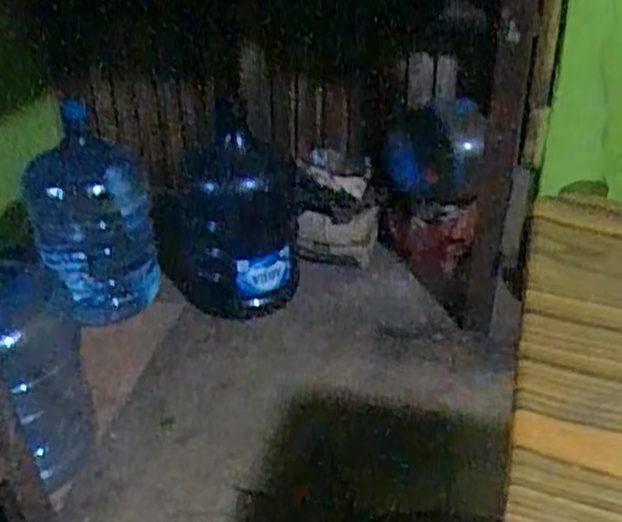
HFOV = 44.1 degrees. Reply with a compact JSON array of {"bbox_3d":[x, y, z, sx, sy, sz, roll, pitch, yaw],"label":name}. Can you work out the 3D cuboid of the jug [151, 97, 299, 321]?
[{"bbox_3d":[-0.181,-0.123,1.699,0.293,0.472,0.273,-1,32,1],"label":"jug"}]

